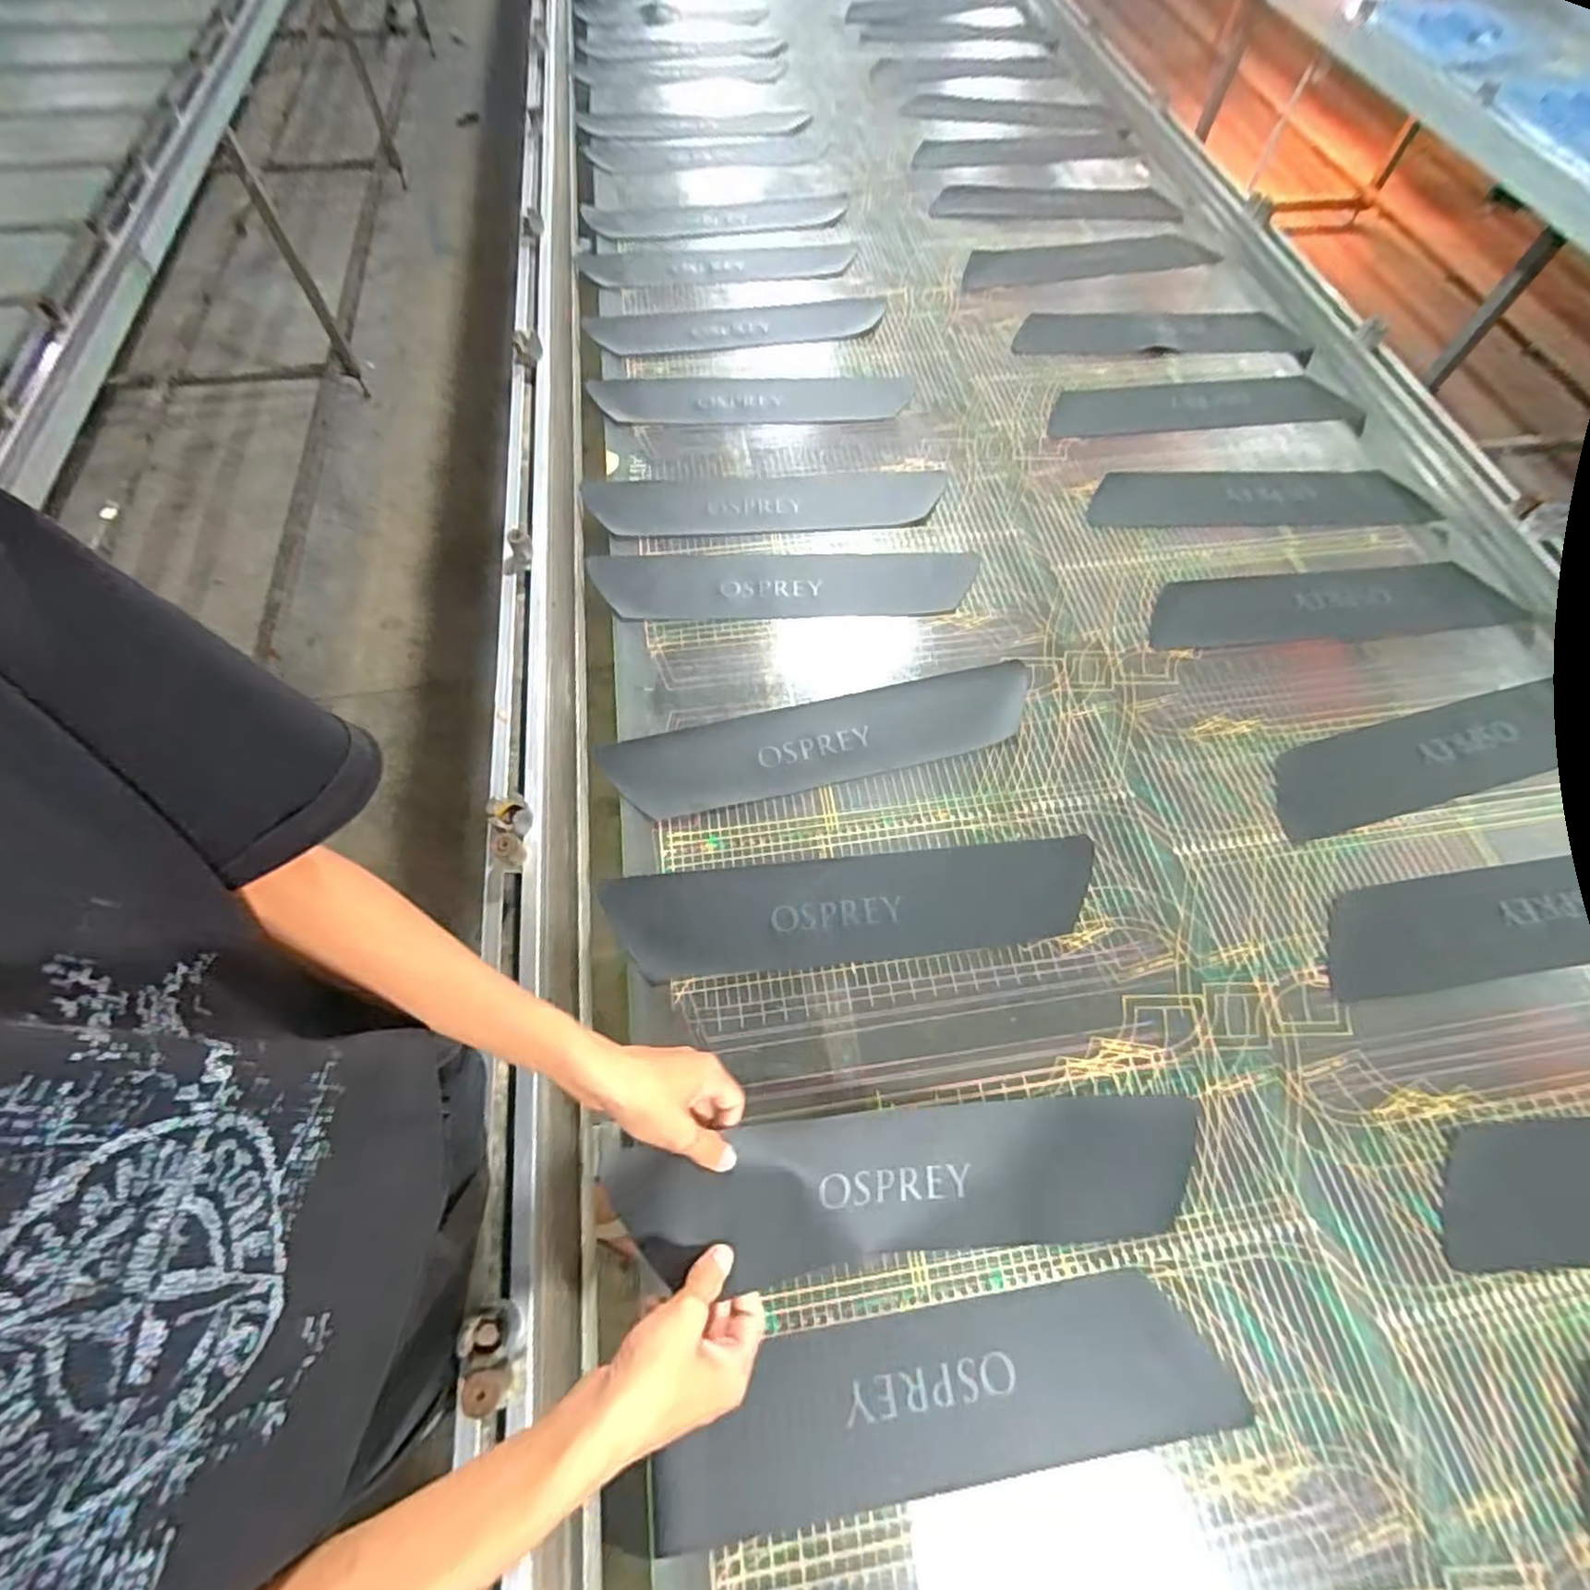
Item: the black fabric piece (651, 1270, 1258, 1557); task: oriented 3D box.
[{"bbox_3d":[0.109,0.437,0.498,0.411,0.007,0.105,-6,62,-6],"label":"black fabric piece"}]

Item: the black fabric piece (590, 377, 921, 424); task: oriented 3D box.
[{"bbox_3d":[-0.055,-0.593,1.020,0.474,0.019,0.126,-7,62,-7],"label":"black fabric piece"}]

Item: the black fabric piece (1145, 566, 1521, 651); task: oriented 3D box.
[{"bbox_3d":[0.710,-0.250,0.907,0.534,0.013,0.112,-7,67,-9],"label":"black fabric piece"}]

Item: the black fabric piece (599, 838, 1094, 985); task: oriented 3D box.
[{"bbox_3d":[0.061,0.110,0.665,0.470,0.006,0.104,-4,64,-5],"label":"black fabric piece"}]

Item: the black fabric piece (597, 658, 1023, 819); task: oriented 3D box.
[{"bbox_3d":[0.036,-0.059,0.752,0.474,0.013,0.102,-12,66,-9],"label":"black fabric piece"}]

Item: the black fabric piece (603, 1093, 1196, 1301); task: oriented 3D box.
[{"bbox_3d":[0.101,0.303,0.533,0.467,0.044,0.103,0,62,-11],"label":"black fabric piece"}]

